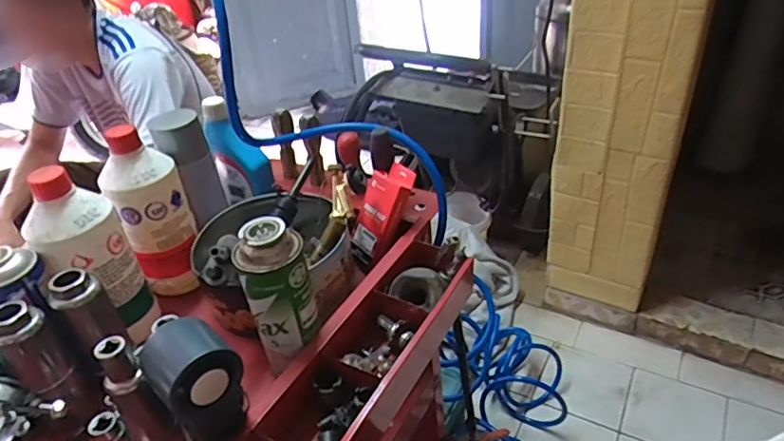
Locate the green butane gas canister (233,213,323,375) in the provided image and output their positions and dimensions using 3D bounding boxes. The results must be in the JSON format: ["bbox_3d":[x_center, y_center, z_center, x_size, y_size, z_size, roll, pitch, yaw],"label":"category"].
[{"bbox_3d":[-0.111,0.071,0.540,0.065,0.158,0.066,-15,36,-12],"label":"green butane gas canister"}]

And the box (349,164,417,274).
[{"bbox_3d":[-0.018,-0.005,0.702,0.060,0.143,0.024,29,9,39],"label":"box"}]

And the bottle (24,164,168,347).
[{"bbox_3d":[-0.331,0.050,0.597,0.085,0.215,0.079,-24,39,-24],"label":"bottle"}]

